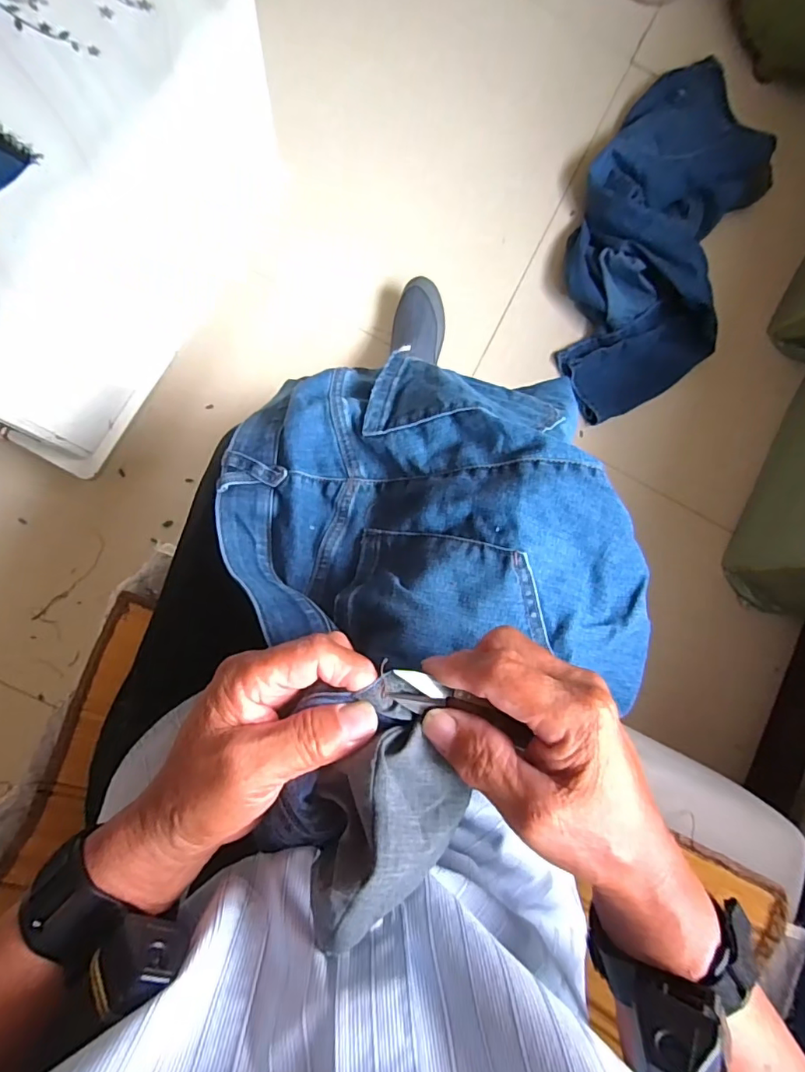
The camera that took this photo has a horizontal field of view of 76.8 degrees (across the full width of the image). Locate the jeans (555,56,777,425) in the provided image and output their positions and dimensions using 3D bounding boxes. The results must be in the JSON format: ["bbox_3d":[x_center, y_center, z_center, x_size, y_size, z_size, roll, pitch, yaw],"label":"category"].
[{"bbox_3d":[0.505,-0.586,0.974,0.341,0.085,0.777,23,83,-5],"label":"jeans"}]

